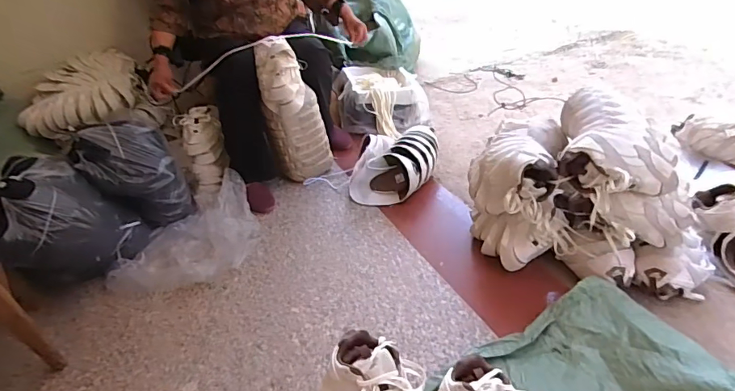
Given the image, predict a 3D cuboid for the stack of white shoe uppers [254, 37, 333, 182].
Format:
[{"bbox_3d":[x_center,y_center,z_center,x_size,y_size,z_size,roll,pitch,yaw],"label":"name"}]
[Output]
[{"bbox_3d":[-0.250,-0.267,1.567,0.184,0.491,0.183,-13,35,-3],"label":"stack of white shoe uppers"}]

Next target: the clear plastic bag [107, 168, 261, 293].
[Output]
[{"bbox_3d":[-0.476,0.110,1.285,0.310,0.129,0.442,16,43,31],"label":"clear plastic bag"}]

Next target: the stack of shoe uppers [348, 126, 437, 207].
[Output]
[{"bbox_3d":[0.089,-0.097,1.515,0.296,0.152,0.249,-7,36,4],"label":"stack of shoe uppers"}]

